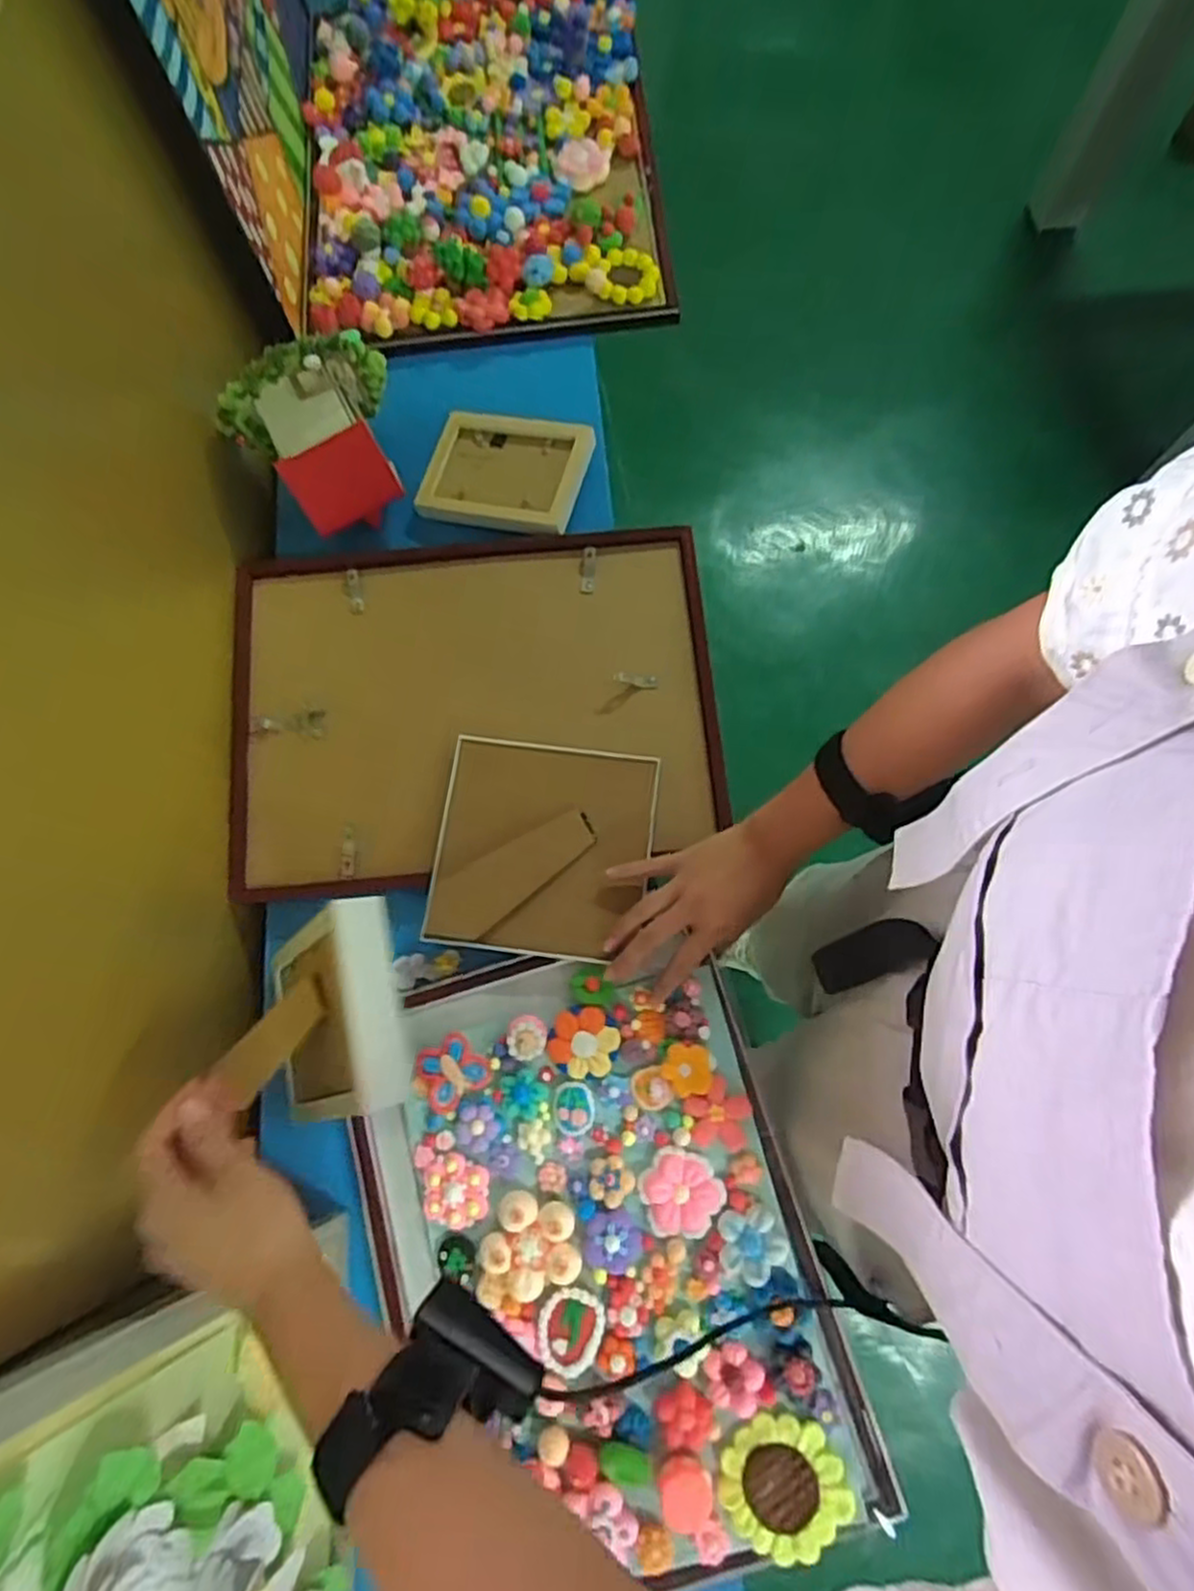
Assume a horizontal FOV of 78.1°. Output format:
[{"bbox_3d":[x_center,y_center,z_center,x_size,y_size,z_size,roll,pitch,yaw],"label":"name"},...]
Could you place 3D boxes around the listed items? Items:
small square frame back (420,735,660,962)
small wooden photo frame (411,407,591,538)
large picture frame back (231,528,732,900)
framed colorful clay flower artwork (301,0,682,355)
[{"bbox_3d":[-0.044,0.042,0.606,0.170,0.022,0.172,7,76,1],"label":"small square frame back"},{"bbox_3d":[-0.088,-0.316,0.715,0.159,0.018,0.116,15,80,14],"label":"small wooden photo frame"},{"bbox_3d":[-0.107,-0.085,0.654,0.420,0.026,0.305,-4,76,-2],"label":"large picture frame back"},{"bbox_3d":[-0.131,-0.722,0.820,0.385,0.058,0.480,-6,74,-1],"label":"framed colorful clay flower artwork"}]

